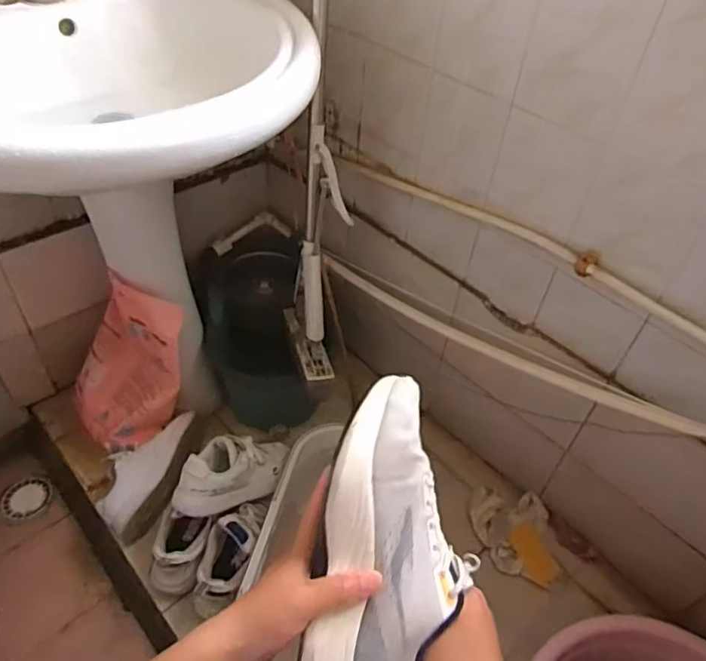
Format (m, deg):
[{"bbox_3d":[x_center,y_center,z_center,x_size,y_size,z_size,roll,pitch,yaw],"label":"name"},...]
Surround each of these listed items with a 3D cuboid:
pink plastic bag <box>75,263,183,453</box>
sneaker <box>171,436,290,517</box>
[{"bbox_3d":[-0.434,0.057,1.069,0.201,0.292,0.214,-22,52,-25],"label":"pink plastic bag"},{"bbox_3d":[-0.214,0.246,0.994,0.207,0.091,0.102,-19,51,-23],"label":"sneaker"}]

